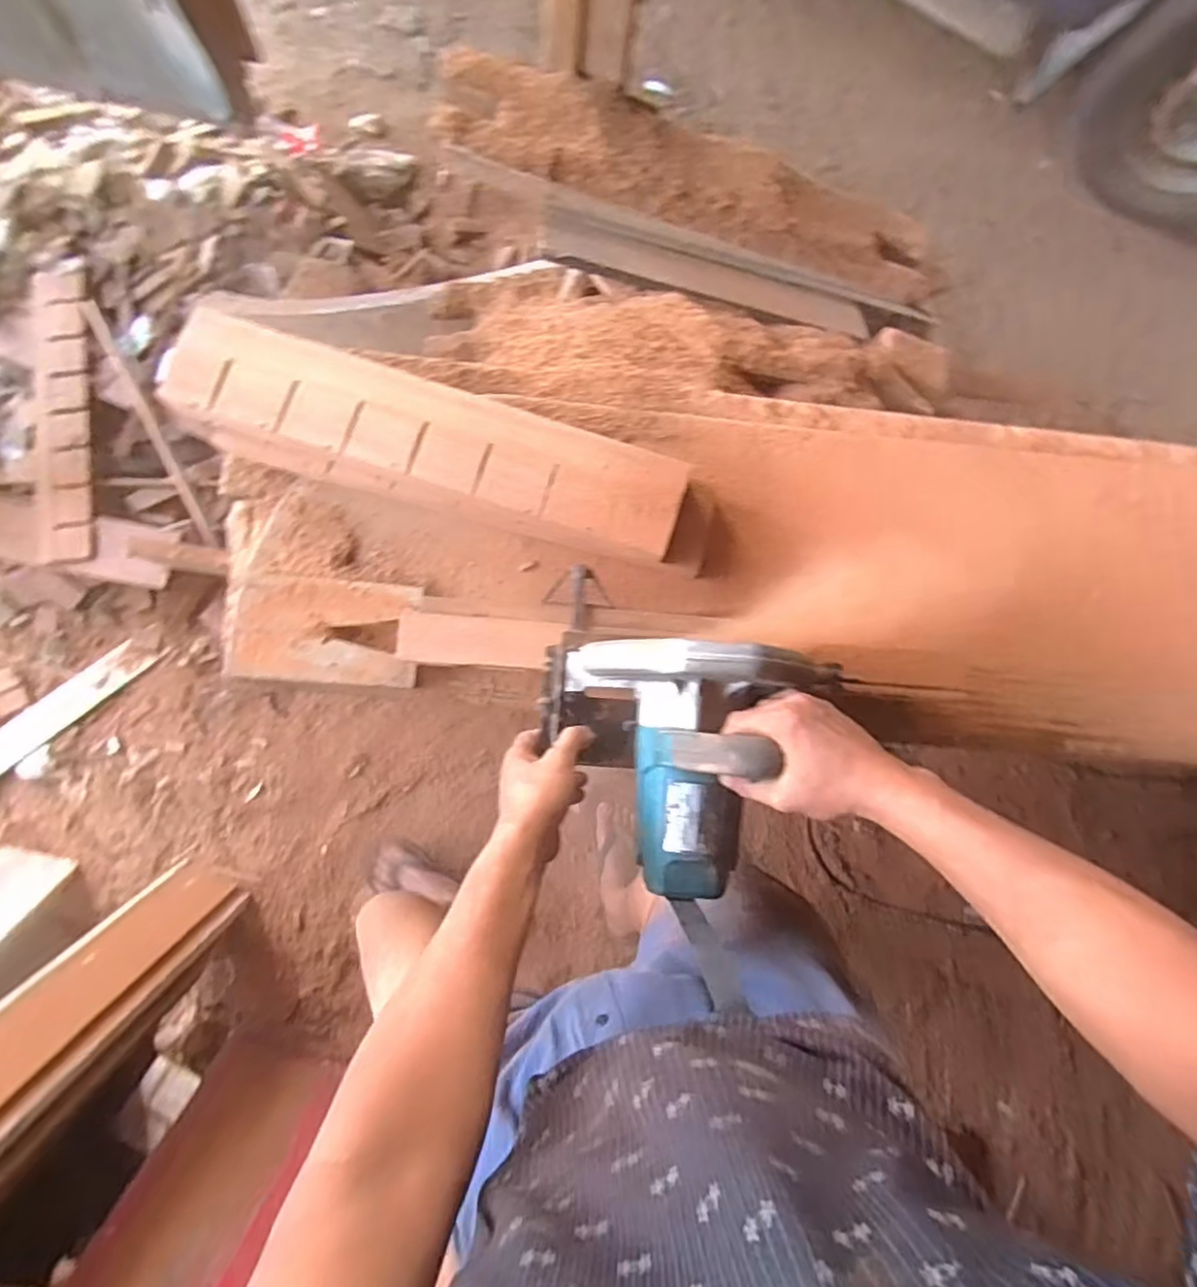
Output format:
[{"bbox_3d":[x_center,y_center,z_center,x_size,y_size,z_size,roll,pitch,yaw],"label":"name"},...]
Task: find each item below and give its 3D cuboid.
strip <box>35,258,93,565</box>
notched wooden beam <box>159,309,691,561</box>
[{"bbox_3d":[-1.013,-0.439,1.248,0.097,0.032,0.567,-3,88,-10],"label":"strip"},{"bbox_3d":[-0.184,-0.222,0.733,0.568,0.055,0.129,18,81,-3],"label":"notched wooden beam"}]

